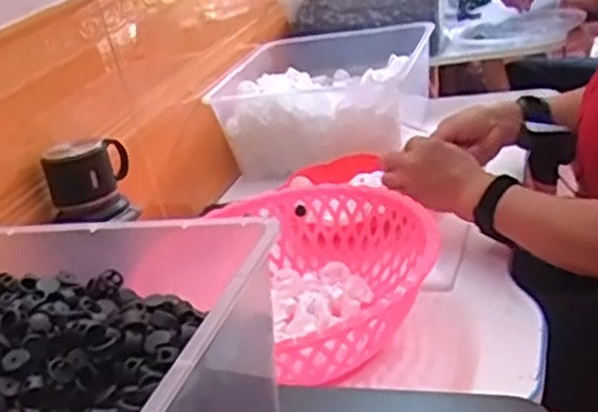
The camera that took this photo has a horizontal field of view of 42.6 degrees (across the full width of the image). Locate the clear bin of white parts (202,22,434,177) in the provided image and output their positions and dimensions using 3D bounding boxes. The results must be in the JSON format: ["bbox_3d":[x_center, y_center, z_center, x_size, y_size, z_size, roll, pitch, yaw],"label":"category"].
[{"bbox_3d":[0.050,-0.167,1.198,0.295,0.147,0.278,0,28,24],"label":"clear bin of white parts"}]

